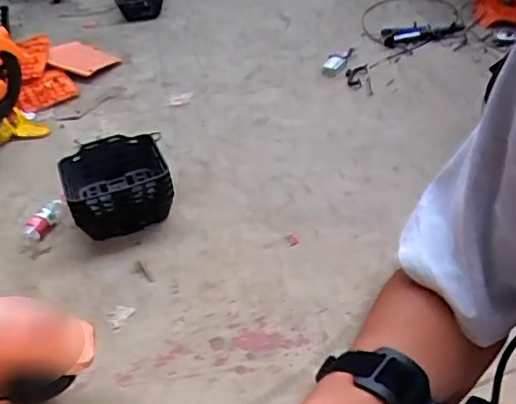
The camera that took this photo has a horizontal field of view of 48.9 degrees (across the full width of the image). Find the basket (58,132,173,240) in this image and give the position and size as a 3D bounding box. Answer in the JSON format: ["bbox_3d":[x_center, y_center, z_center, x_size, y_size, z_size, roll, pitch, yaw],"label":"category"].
[{"bbox_3d":[-0.458,-0.041,1.865,0.329,0.217,0.279,-19,43,-18],"label":"basket"}]

